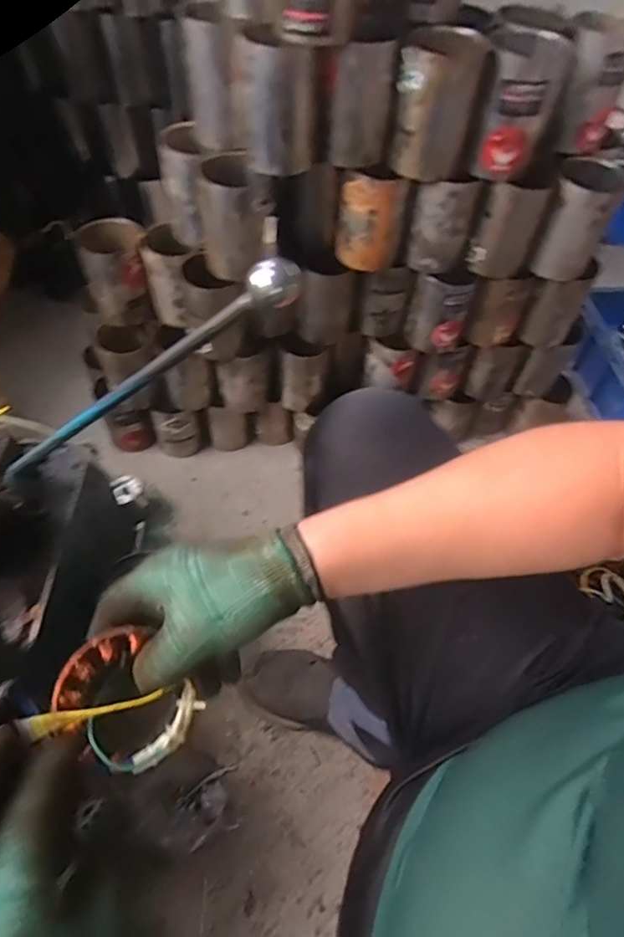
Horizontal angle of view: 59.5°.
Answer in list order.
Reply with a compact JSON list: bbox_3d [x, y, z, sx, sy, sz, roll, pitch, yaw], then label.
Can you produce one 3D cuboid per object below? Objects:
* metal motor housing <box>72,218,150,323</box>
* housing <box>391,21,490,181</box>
[{"bbox_3d":[-0.307,-0.307,0.860,0.095,0.128,0.085,-20,59,-16],"label":"metal motor housing"},{"bbox_3d":[0.147,-0.434,0.651,0.091,0.134,0.089,13,56,6],"label":"housing"}]

